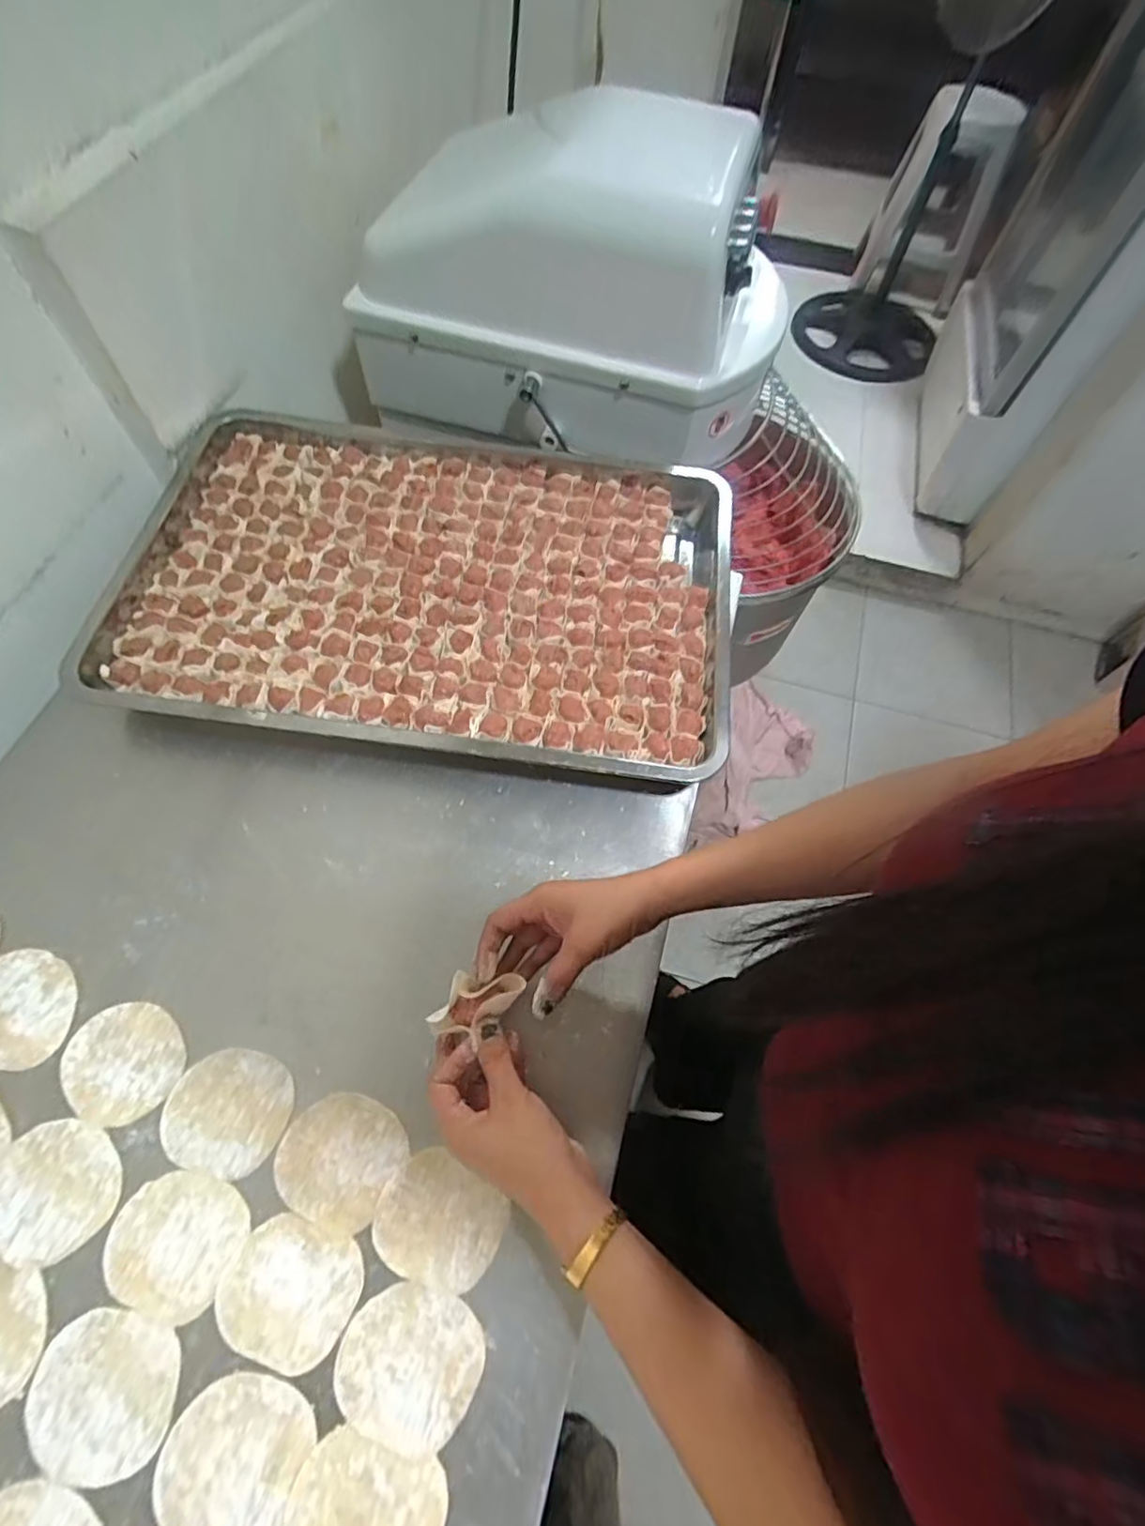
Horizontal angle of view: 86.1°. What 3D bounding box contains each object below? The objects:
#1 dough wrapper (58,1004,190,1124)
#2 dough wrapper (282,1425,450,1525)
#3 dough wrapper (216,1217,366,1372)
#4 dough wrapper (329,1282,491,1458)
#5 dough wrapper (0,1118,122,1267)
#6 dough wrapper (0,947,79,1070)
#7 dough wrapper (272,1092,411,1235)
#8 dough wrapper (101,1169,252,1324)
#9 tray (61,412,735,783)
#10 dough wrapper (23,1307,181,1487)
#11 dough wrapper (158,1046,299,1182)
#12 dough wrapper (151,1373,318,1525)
[{"bbox_3d":[-0.328,0.218,0.447,0.084,0.004,0.076,20,66,8],"label":"dough wrapper"},{"bbox_3d":[-0.121,0.436,0.353,0.087,0.004,0.067,16,64,5],"label":"dough wrapper"},{"bbox_3d":[-0.183,0.341,0.396,0.084,0.004,0.073,16,66,6],"label":"dough wrapper"},{"bbox_3d":[-0.102,0.376,0.385,0.086,0.004,0.074,18,62,6],"label":"dough wrapper"},{"bbox_3d":[-0.352,0.287,0.412,0.078,0.004,0.082,1,65,-1],"label":"dough wrapper"},{"bbox_3d":[-0.413,0.181,0.457,0.074,0.004,0.085,-13,66,-8],"label":"dough wrapper"},{"bbox_3d":[-0.163,0.276,0.431,0.079,0.004,0.076,1,65,-1],"label":"dough wrapper"},{"bbox_3d":[-0.263,0.316,0.405,0.081,0.005,0.075,1,64,-2],"label":"dough wrapper"},{"bbox_3d":[-0.145,-0.184,0.628,0.604,0.049,0.390,7,65,2],"label":"tray"},{"bbox_3d":[-0.284,0.382,0.371,0.085,0.006,0.073,9,65,2],"label":"dough wrapper"},{"bbox_3d":[-0.247,0.248,0.437,0.084,0.004,0.075,14,66,5],"label":"dough wrapper"},{"bbox_3d":[-0.200,0.411,0.362,0.080,0.004,0.073,15,61,6],"label":"dough wrapper"}]

